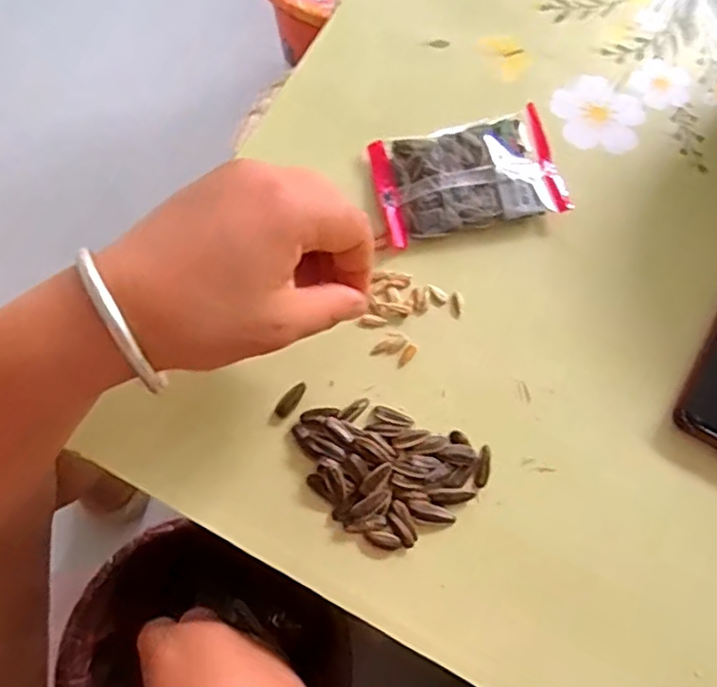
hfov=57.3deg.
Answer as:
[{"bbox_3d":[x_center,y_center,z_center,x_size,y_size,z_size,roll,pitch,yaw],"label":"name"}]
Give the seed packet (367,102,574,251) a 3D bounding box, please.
[{"bbox_3d":[0.063,-0.097,0.379,0.103,0.018,0.063,-13,73,-6],"label":"seed packet"}]

